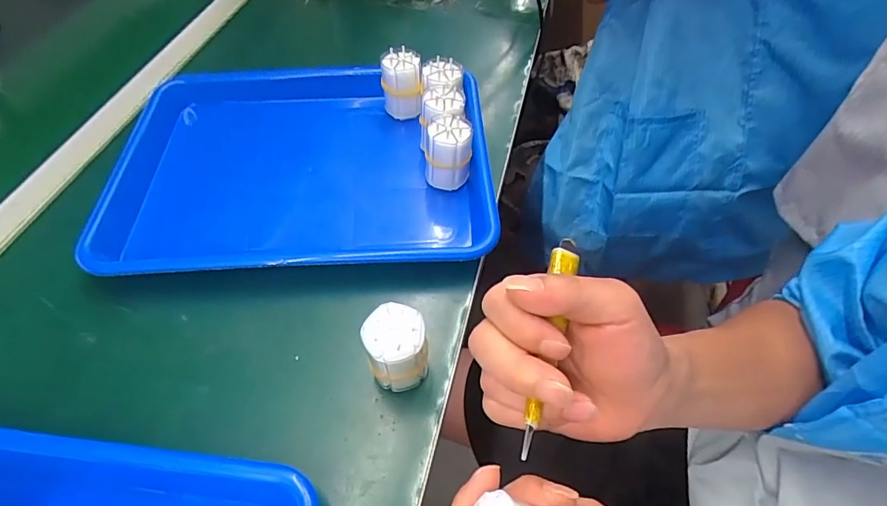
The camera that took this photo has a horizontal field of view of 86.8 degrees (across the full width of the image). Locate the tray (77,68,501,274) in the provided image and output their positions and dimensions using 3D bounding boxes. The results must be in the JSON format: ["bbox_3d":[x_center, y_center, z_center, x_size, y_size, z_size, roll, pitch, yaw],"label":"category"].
[{"bbox_3d":[-0.135,-0.088,0.433,0.358,0.045,0.260,-5,57,0],"label":"tray"}]

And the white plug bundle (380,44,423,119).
[{"bbox_3d":[-0.040,-0.166,0.469,0.039,0.064,0.037,0,55,0],"label":"white plug bundle"}]

